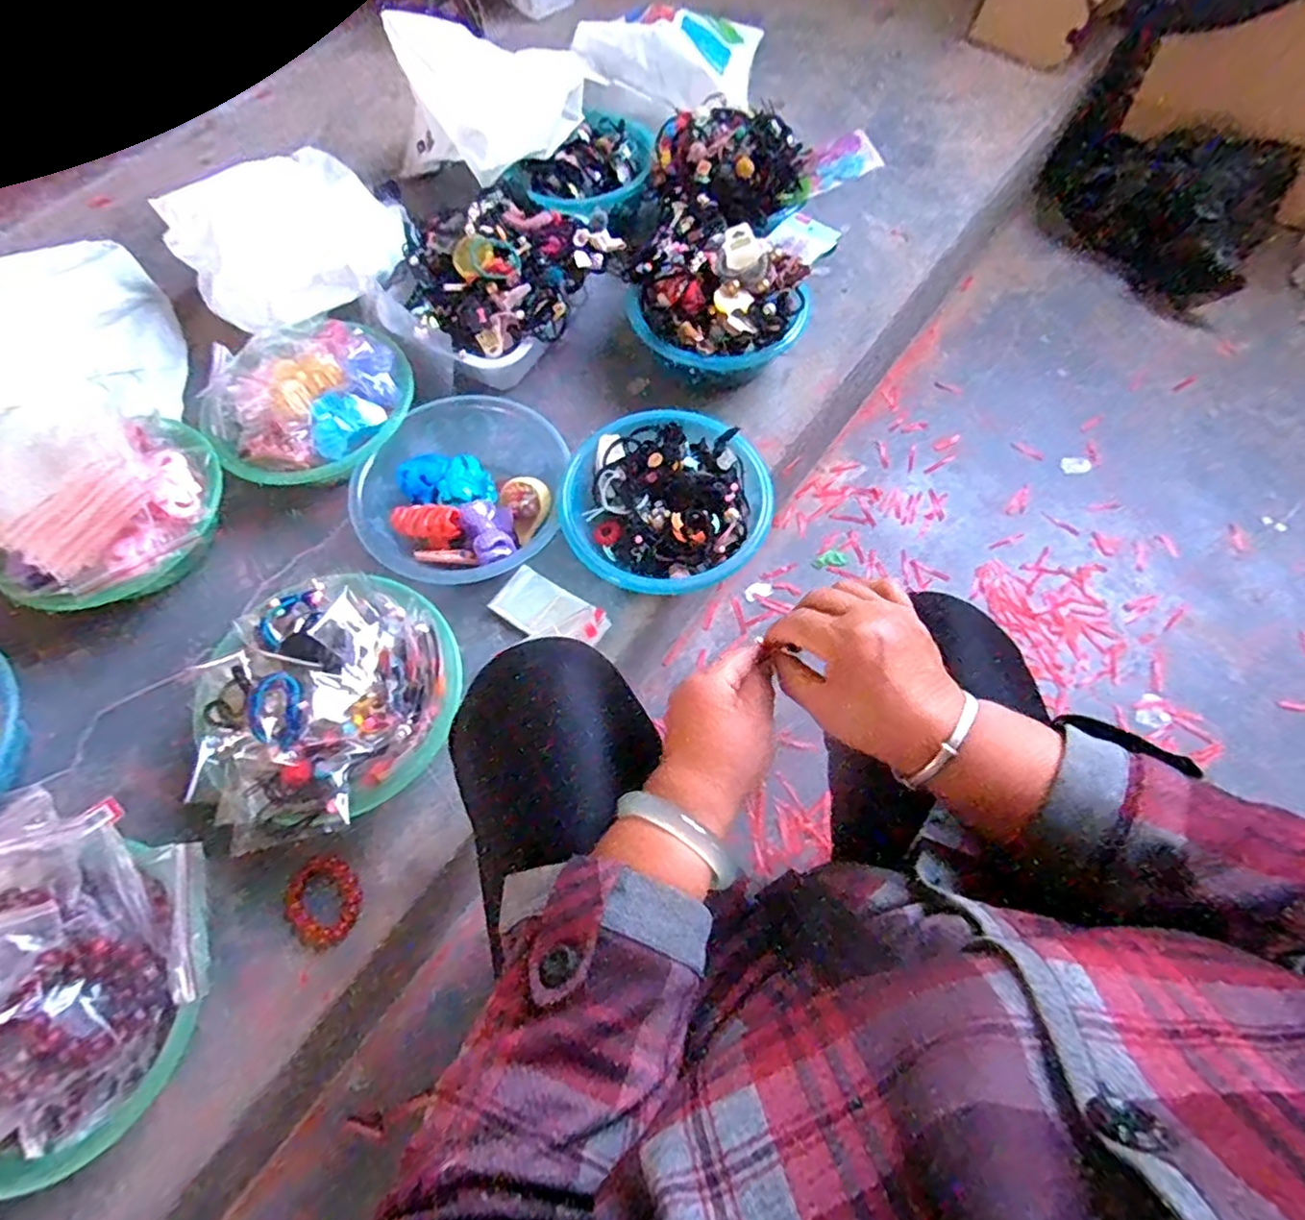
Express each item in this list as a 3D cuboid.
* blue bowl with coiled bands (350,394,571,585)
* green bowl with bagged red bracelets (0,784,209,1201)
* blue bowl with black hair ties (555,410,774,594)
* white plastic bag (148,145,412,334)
[{"bbox_3d":[-0.220,-0.132,0.732,0.222,0.068,0.212,0,66,1],"label":"blue bowl with coiled bands"},{"bbox_3d":[-0.480,0.283,0.477,0.232,0.129,0.245,0,66,1],"label":"green bowl with bagged red bracelets"},{"bbox_3d":[0.016,-0.115,0.720,0.225,0.077,0.205,6,66,4],"label":"blue bowl with black hair ties"},{"bbox_3d":[-0.472,-0.498,0.844,0.283,0.085,0.265,-31,69,-12],"label":"white plastic bag"}]

